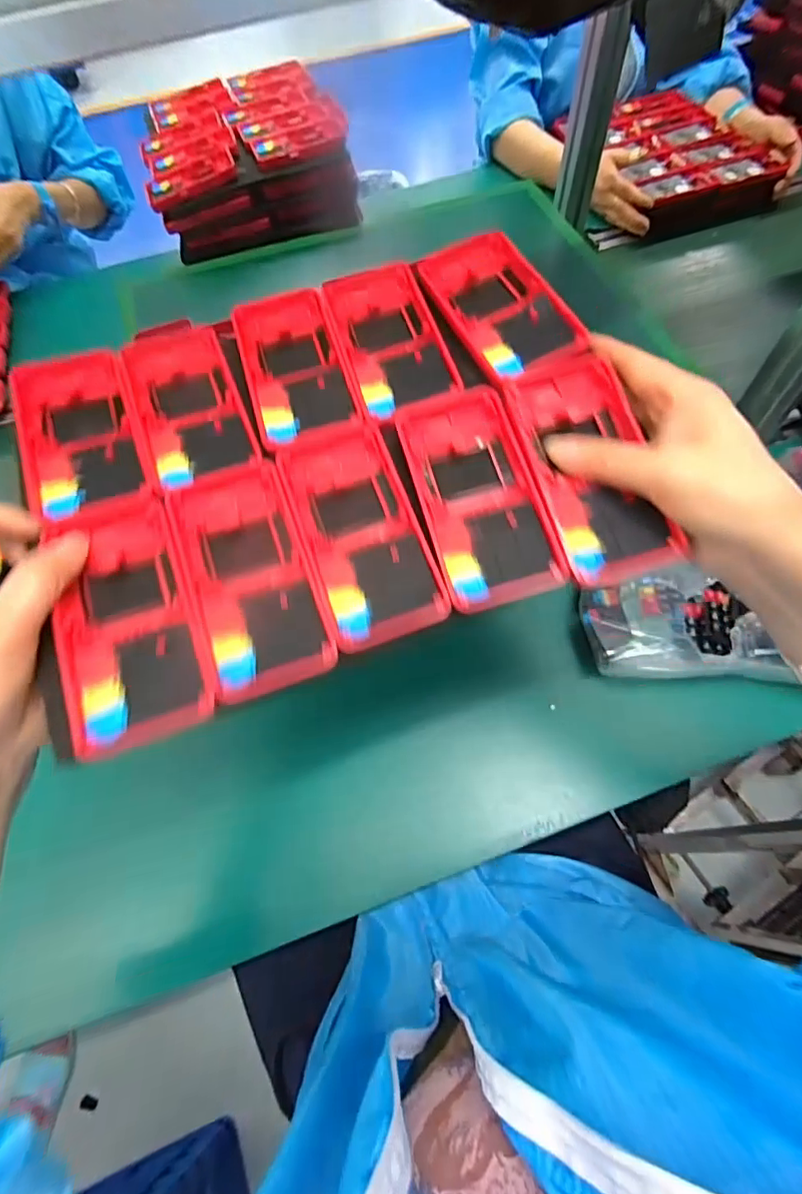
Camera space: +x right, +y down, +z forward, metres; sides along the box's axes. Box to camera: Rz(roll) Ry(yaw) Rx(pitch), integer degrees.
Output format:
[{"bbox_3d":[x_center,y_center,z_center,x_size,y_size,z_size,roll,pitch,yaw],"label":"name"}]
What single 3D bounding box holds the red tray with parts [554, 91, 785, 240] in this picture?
[{"bbox_3d":[0.456,-0.769,0.903,0.241,0.064,0.345,-19,64,-7],"label":"red tray with parts"}]

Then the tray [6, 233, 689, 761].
[{"bbox_3d":[-0.043,-0.087,0.295,0.319,0.031,0.253,-18,64,-6],"label":"tray"}]

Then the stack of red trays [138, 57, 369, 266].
[{"bbox_3d":[-0.236,-0.676,0.769,0.281,0.076,0.377,-17,64,-6],"label":"stack of red trays"}]

